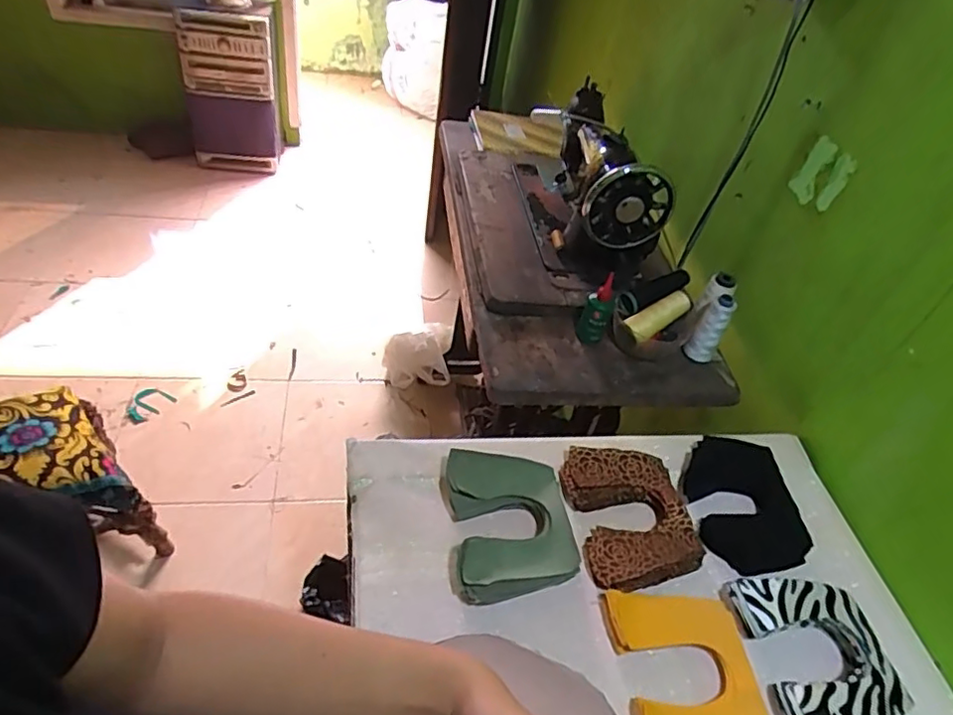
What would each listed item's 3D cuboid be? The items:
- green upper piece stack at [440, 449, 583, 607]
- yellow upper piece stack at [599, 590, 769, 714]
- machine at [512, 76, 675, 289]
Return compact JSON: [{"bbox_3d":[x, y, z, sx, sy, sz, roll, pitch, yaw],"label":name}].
[{"bbox_3d":[0.035,0.173,0.656,0.137,0.035,0.163,-3,46,-15],"label":"green upper piece stack"},{"bbox_3d":[0.200,0.298,0.573,0.132,0.025,0.155,3,45,-10],"label":"yellow upper piece stack"},{"bbox_3d":[0.189,-0.316,1.060,0.170,0.200,0.394,-1,45,-13],"label":"machine"}]

